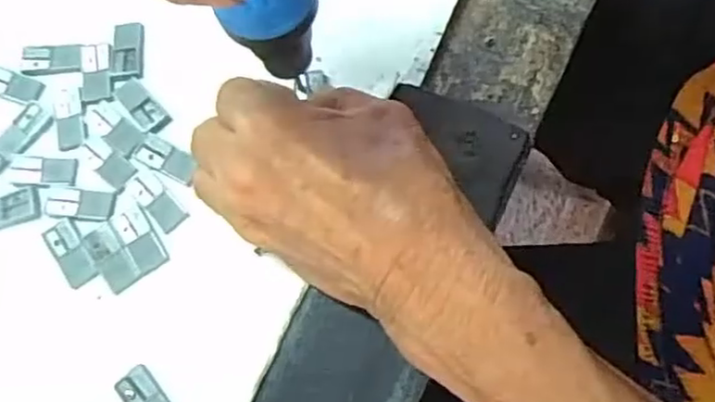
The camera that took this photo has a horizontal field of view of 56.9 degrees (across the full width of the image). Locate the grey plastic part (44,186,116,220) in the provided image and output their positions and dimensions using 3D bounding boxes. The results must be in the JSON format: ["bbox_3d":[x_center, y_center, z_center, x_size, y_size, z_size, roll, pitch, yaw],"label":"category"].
[{"bbox_3d":[-0.116,0.001,0.274,0.030,0.004,0.012,7,73,8],"label":"grey plastic part"}]

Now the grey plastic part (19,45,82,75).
[{"bbox_3d":[-0.139,-0.064,0.299,0.027,0.004,0.013,-4,72,4],"label":"grey plastic part"}]

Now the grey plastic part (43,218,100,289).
[{"bbox_3d":[-0.117,0.021,0.268,0.013,0.004,0.028,-35,72,-6],"label":"grey plastic part"}]

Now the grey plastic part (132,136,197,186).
[{"bbox_3d":[-0.081,-0.018,0.275,0.028,0.004,0.012,23,76,12],"label":"grey plastic part"}]

